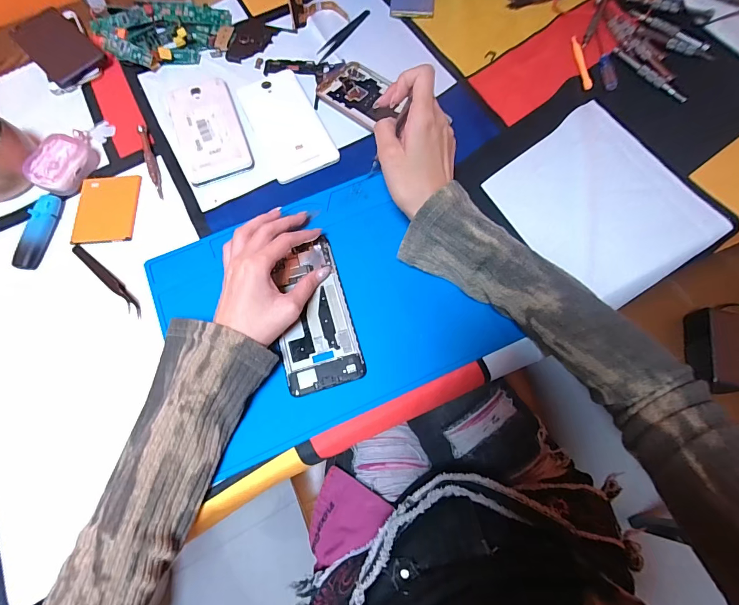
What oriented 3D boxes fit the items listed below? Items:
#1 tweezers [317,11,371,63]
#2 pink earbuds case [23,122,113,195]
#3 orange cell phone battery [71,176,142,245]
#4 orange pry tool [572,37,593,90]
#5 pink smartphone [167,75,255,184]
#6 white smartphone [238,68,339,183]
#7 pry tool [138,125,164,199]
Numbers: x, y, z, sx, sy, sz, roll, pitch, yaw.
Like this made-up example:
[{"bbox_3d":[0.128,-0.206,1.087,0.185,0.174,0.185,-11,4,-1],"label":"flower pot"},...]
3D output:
[{"bbox_3d":[-0.035,-0.354,0.489,0.019,0.004,0.106,34,76,11],"label":"tweezers"},{"bbox_3d":[-0.331,-0.170,0.415,0.049,0.025,0.106,26,74,9],"label":"pink earbuds case"},{"bbox_3d":[-0.284,-0.101,0.402,0.066,0.004,0.080,-2,72,1],"label":"orange cell phone battery"},{"bbox_3d":[0.256,-0.292,0.448,0.013,0.004,0.081,1,72,2],"label":"orange pry tool"},{"bbox_3d":[-0.186,-0.205,0.431,0.069,0.012,0.148,-20,73,-5],"label":"pink smartphone"},{"bbox_3d":[-0.097,-0.211,0.431,0.073,0.007,0.152,-24,73,-6],"label":"white smartphone"},{"bbox_3d":[-0.247,-0.159,0.420,0.011,0.007,0.101,-21,73,-5],"label":"pry tool"}]

